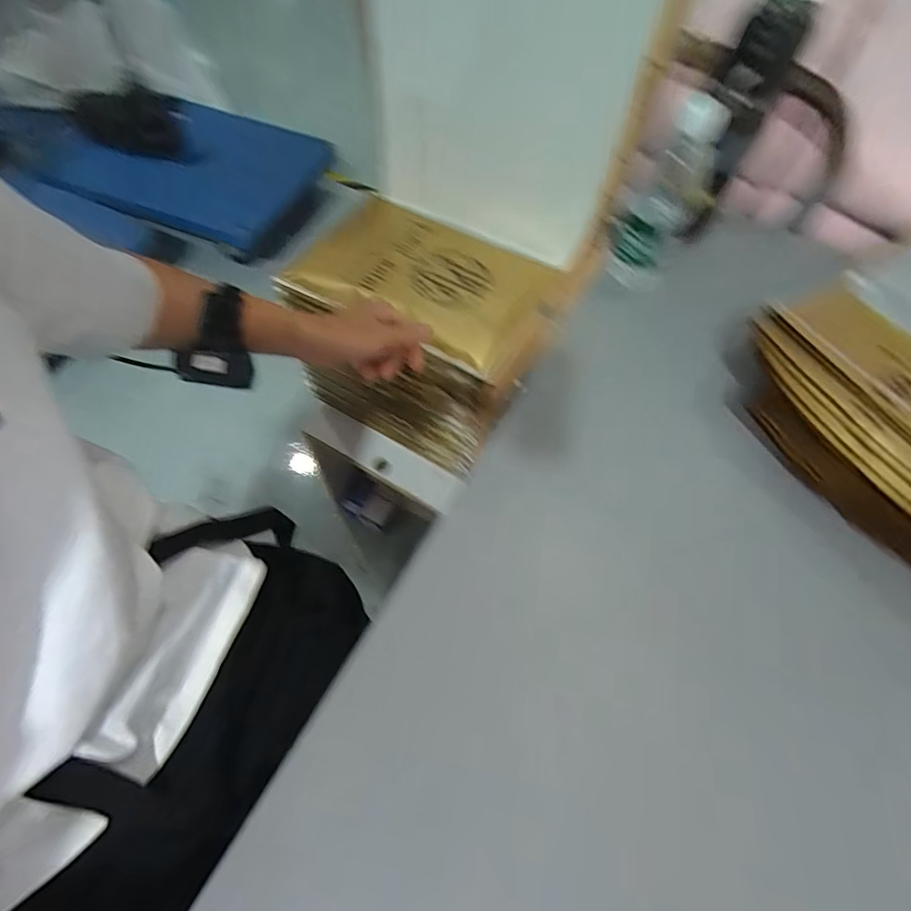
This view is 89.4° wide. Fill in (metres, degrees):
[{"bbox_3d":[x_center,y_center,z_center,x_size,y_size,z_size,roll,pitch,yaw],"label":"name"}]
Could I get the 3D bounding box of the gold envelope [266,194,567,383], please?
[{"bbox_3d":[-0.047,-0.259,0.639,0.328,0.032,0.220,28,64,11],"label":"gold envelope"}]

